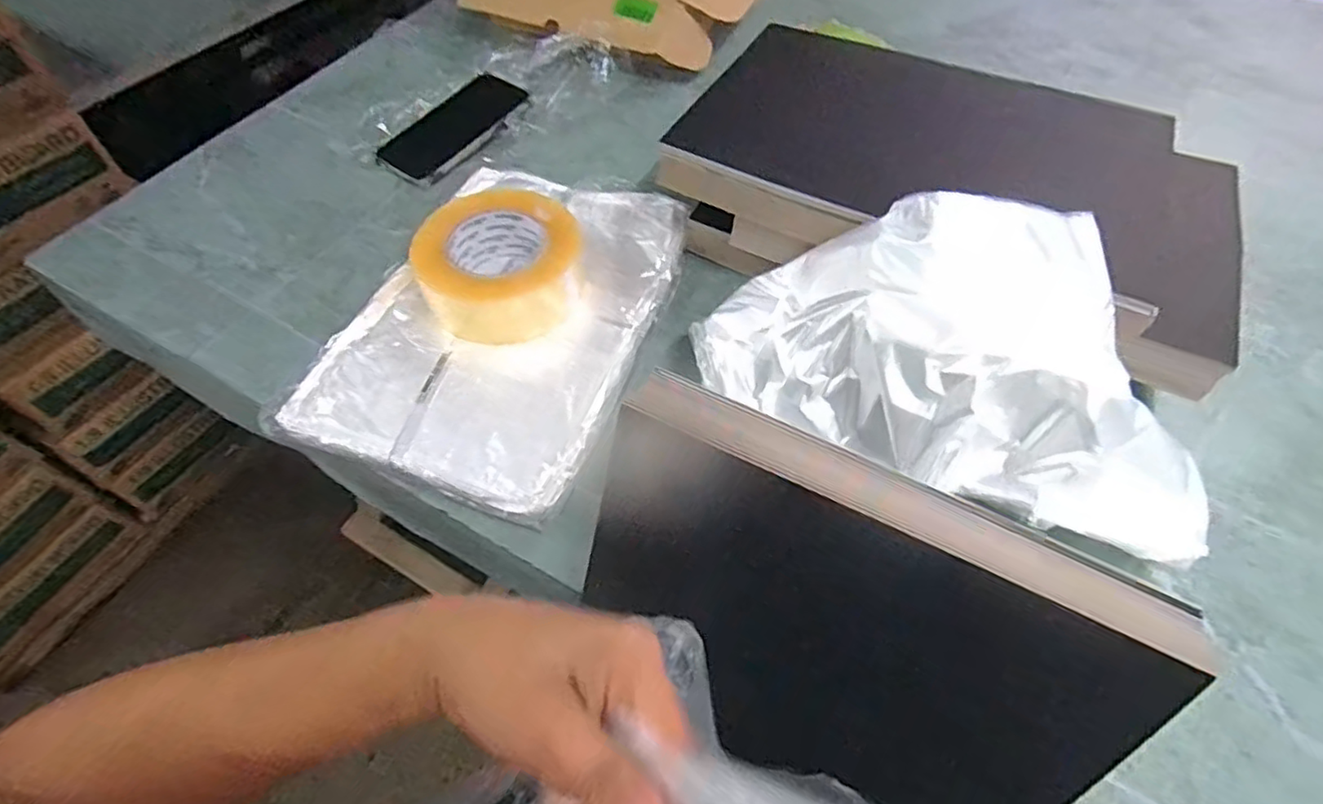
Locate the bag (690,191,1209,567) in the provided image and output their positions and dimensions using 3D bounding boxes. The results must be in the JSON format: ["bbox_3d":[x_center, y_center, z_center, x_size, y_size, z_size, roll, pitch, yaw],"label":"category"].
[{"bbox_3d":[0.197,-0.024,0.438,0.329,0.156,0.135,21,59,12],"label":"bag"}]

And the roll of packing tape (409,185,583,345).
[{"bbox_3d":[-0.130,-0.107,0.534,0.128,0.066,0.106,-22,60,-14],"label":"roll of packing tape"}]

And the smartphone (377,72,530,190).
[{"bbox_3d":[-0.222,-0.291,0.690,0.080,0.011,0.163,31,66,14],"label":"smartphone"}]

